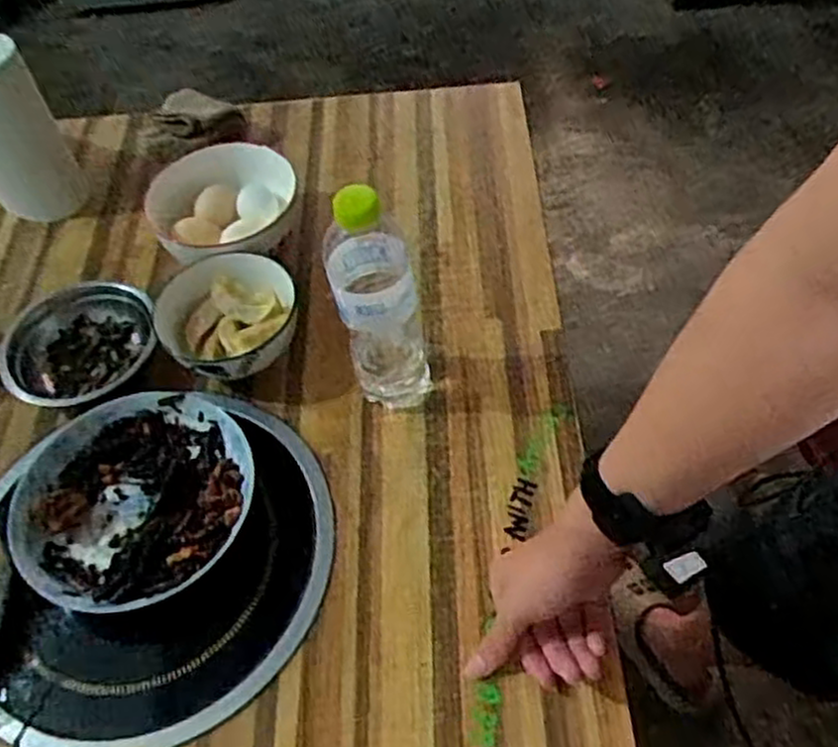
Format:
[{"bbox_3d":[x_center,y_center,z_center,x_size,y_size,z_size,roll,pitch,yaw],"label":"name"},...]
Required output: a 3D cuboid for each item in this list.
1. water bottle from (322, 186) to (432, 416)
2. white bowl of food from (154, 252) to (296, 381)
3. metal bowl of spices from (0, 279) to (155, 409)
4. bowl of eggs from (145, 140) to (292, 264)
[{"bbox_3d":[-0.032,-0.056,0.643,0.073,0.226,0.060,-18,54,-8],"label":"water bottle"},{"bbox_3d":[-0.177,-0.047,0.747,0.124,0.057,0.118,-2,54,3],"label":"white bowl of food"},{"bbox_3d":[-0.320,-0.020,0.757,0.140,0.051,0.133,-15,54,-7],"label":"metal bowl of spices"},{"bbox_3d":[-0.193,-0.160,0.817,0.141,0.075,0.141,-2,54,3],"label":"bowl of eggs"}]

